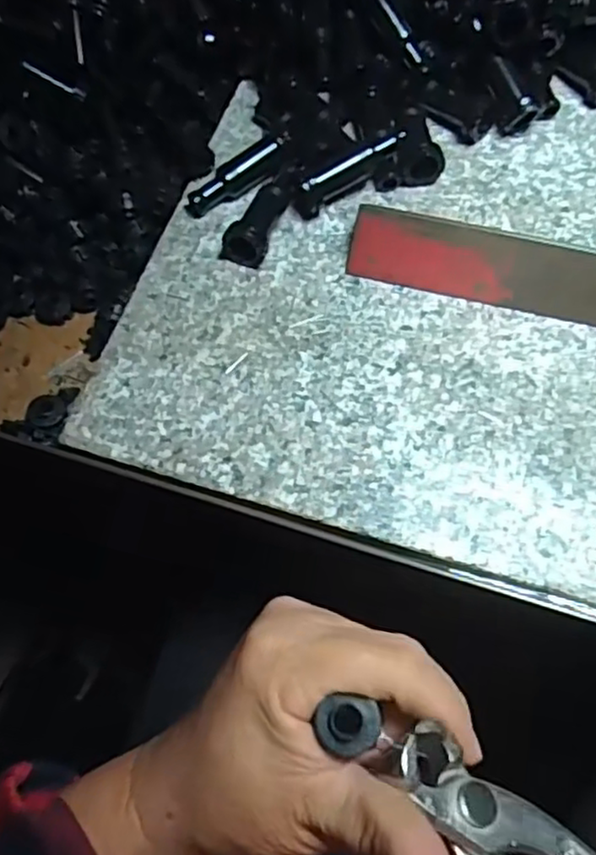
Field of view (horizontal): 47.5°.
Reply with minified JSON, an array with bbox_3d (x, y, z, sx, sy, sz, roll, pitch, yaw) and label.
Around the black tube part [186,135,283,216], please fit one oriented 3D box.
[{"bbox_3d":[-0.034,-0.140,0.381,0.064,0.015,0.018,-35,69,2],"label":"black tube part"}]

